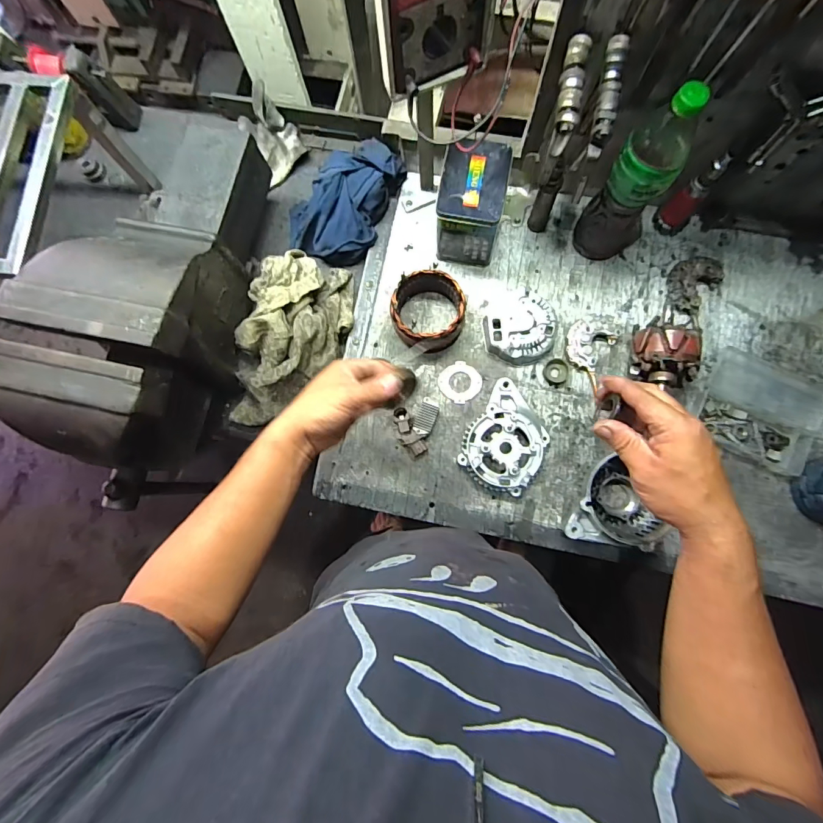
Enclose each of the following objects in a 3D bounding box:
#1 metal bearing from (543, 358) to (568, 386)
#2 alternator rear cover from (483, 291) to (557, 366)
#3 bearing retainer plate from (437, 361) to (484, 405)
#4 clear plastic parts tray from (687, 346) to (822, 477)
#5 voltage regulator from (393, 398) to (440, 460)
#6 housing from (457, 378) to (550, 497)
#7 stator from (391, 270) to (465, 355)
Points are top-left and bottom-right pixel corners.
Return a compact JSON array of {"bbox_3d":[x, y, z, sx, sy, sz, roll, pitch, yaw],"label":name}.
[{"bbox_3d":[0.227,-0.063,0.666,0.037,0.005,0.042,5,81,3],"label":"metal bearing"},{"bbox_3d":[0.174,-0.135,0.670,0.114,0.038,0.119,-5,81,1],"label":"alternator rear cover"},{"bbox_3d":[0.078,-0.046,0.674,0.064,0.006,0.064,0,81,2],"label":"bearing retainer plate"},{"bbox_3d":[0.528,-0.005,0.640,0.171,0.024,0.149,29,83,6],"label":"clear plastic parts tray"},{"bbox_3d":[0.003,0.022,0.658,0.062,0.024,0.092,16,82,5],"label":"voltage regulator"},{"bbox_3d":[0.149,0.043,0.636,0.124,0.043,0.152,34,84,7],"label":"housing"},{"bbox_3d":[0.027,-0.154,0.661,0.110,0.071,0.112,0,81,2],"label":"stator"}]

